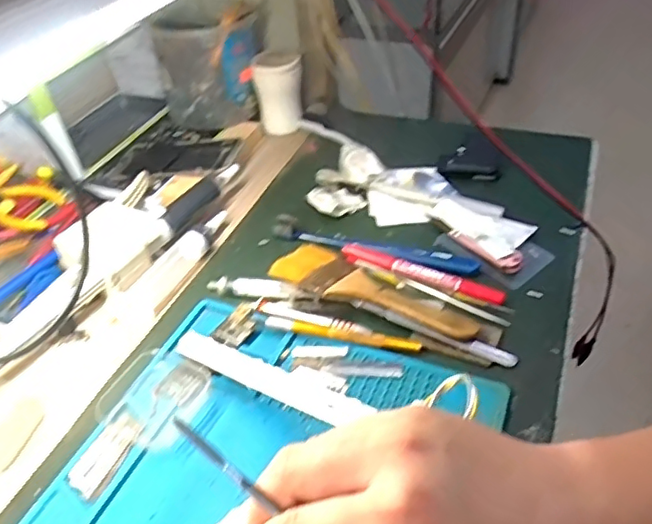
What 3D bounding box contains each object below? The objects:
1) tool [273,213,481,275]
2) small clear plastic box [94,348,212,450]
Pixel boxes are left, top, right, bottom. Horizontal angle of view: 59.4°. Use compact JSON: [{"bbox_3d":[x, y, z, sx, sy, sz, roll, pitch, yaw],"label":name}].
[{"bbox_3d":[0.040,-0.016,0.499,0.184,0.013,0.022,13,45,20],"label":"tool"},{"bbox_3d":[-0.116,0.092,0.390,0.054,0.022,0.063,20,47,25],"label":"small clear plastic box"}]

